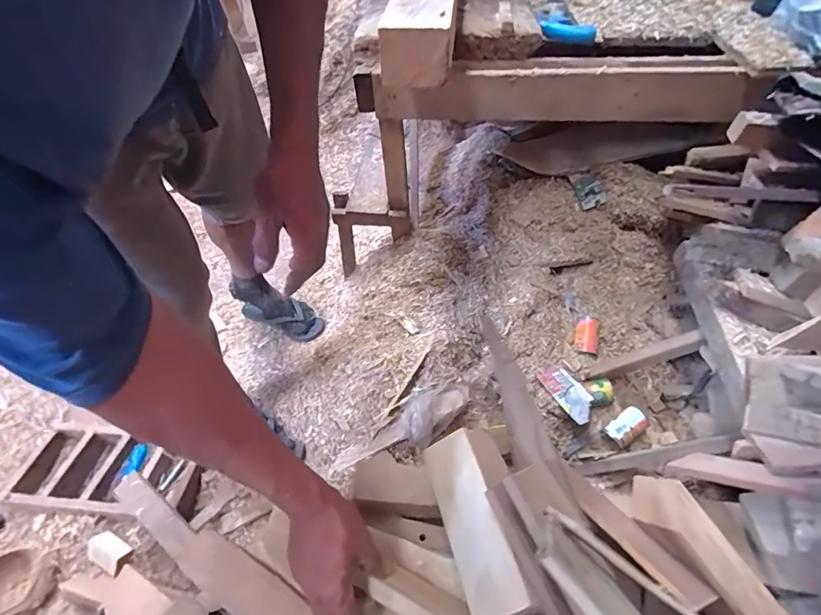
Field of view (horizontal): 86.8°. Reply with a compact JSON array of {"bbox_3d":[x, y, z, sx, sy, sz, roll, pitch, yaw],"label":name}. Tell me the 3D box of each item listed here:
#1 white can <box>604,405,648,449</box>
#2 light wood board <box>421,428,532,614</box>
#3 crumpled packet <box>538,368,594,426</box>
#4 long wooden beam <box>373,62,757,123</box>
[{"bbox_3d":[0.443,0.239,0.885,0.083,0.047,0.047,-27,55,-24],"label":"white can"},{"bbox_3d":[0.070,0.256,0.533,0.076,0.008,0.214,-41,41,19],"label":"light wood board"},{"bbox_3d":[0.339,0.182,0.918,0.077,0.018,0.127,-20,53,-20],"label":"crumpled packet"},{"bbox_3d":[0.265,-0.422,0.857,0.678,0.129,0.102,8,49,3],"label":"long wooden beam"}]

